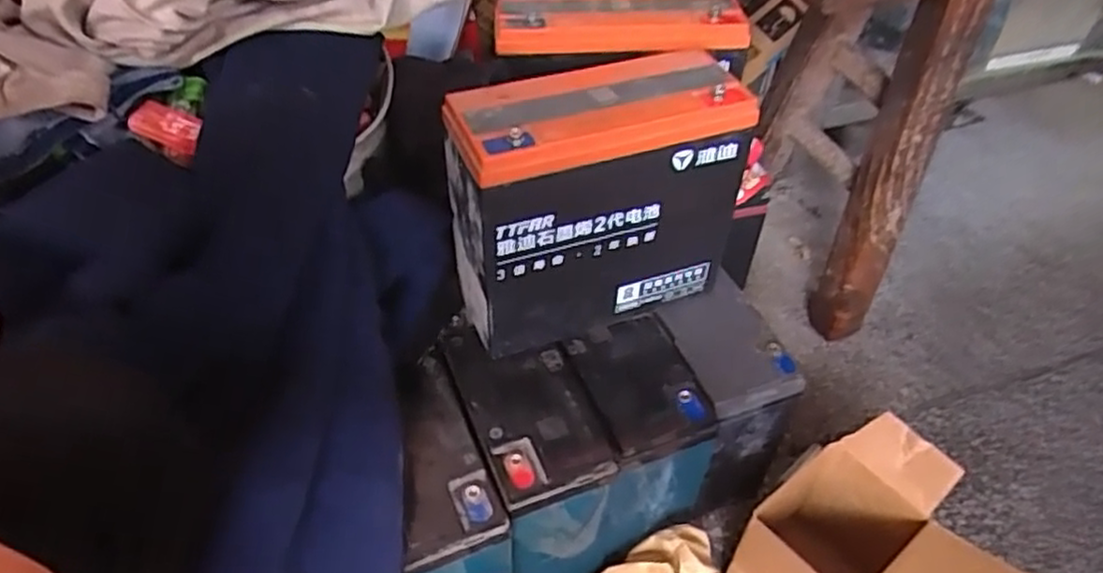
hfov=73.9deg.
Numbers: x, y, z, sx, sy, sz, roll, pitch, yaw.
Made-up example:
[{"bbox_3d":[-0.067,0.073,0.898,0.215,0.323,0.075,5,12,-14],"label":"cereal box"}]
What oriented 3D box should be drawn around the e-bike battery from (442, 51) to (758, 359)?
[{"bbox_3d":[0.028,-0.057,0.500,0.185,0.162,0.077,-15,47,-16],"label":"e-bike battery"}]

